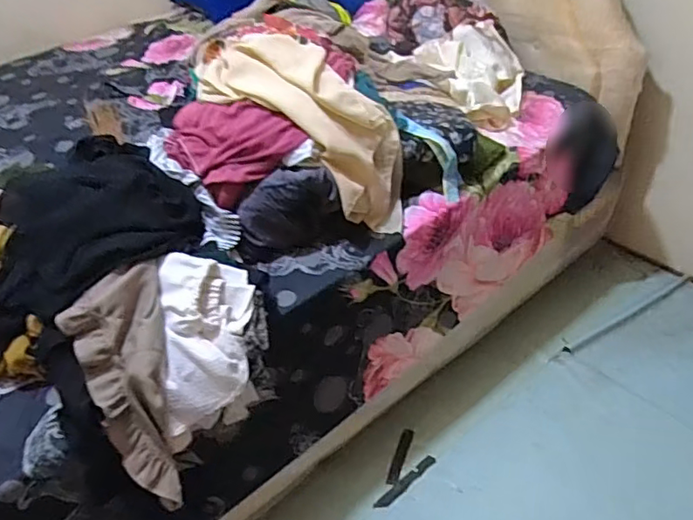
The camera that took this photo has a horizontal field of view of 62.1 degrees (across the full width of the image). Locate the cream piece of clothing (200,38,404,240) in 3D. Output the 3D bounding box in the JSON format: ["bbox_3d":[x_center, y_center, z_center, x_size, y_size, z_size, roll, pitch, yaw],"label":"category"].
[{"bbox_3d":[-0.065,-0.252,1.118,0.493,0.191,0.200,42,52,-2],"label":"cream piece of clothing"}]

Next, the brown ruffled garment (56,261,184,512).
[{"bbox_3d":[-0.321,0.193,0.850,0.134,0.080,0.365,-13,87,-7],"label":"brown ruffled garment"}]

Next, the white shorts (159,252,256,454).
[{"bbox_3d":[-0.222,0.136,0.894,0.136,0.067,0.282,-1,79,6],"label":"white shorts"}]

